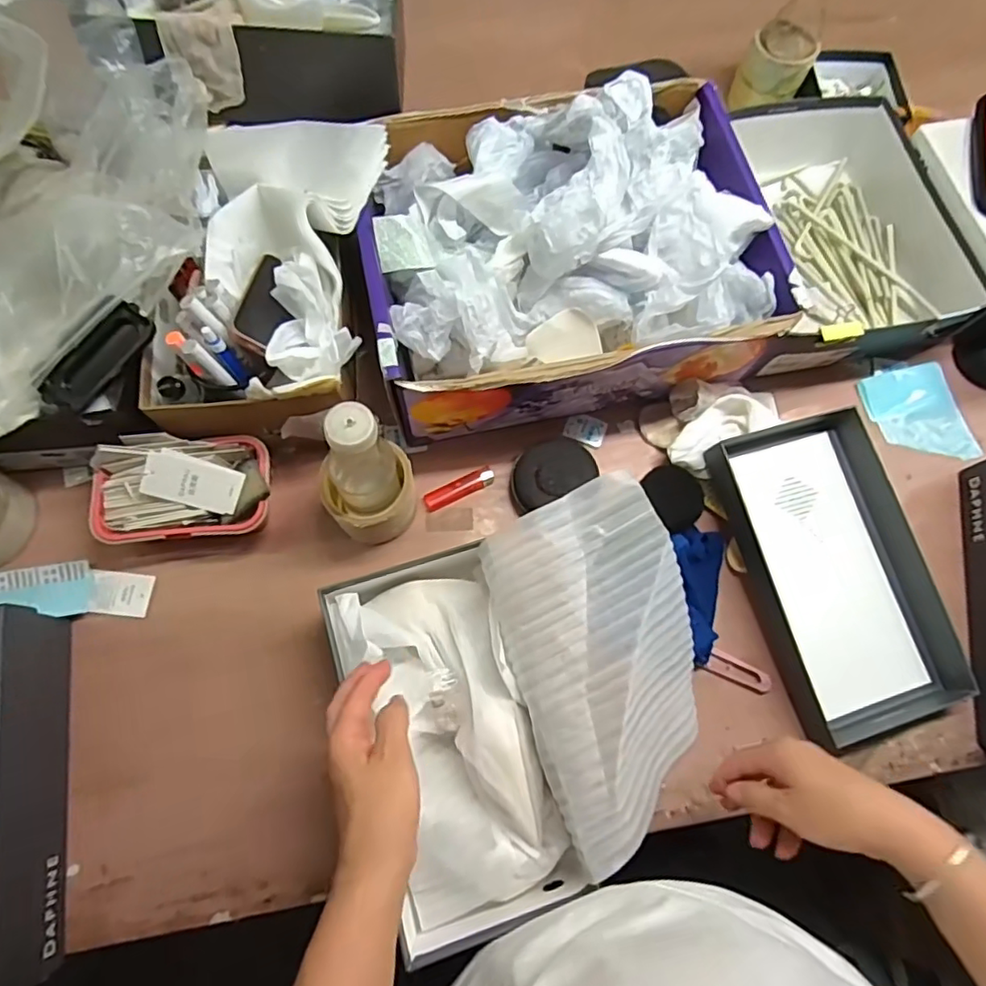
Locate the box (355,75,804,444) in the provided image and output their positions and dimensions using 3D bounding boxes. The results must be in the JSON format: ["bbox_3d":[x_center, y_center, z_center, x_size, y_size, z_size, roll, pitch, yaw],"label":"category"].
[{"bbox_3d":[0.070,-0.250,0.631,0.398,0.160,0.316,-11,73,-6],"label":"box"}]

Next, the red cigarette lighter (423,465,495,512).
[{"bbox_3d":[-0.037,-0.005,0.643,0.081,0.010,0.022,-25,75,-10],"label":"red cigarette lighter"}]

